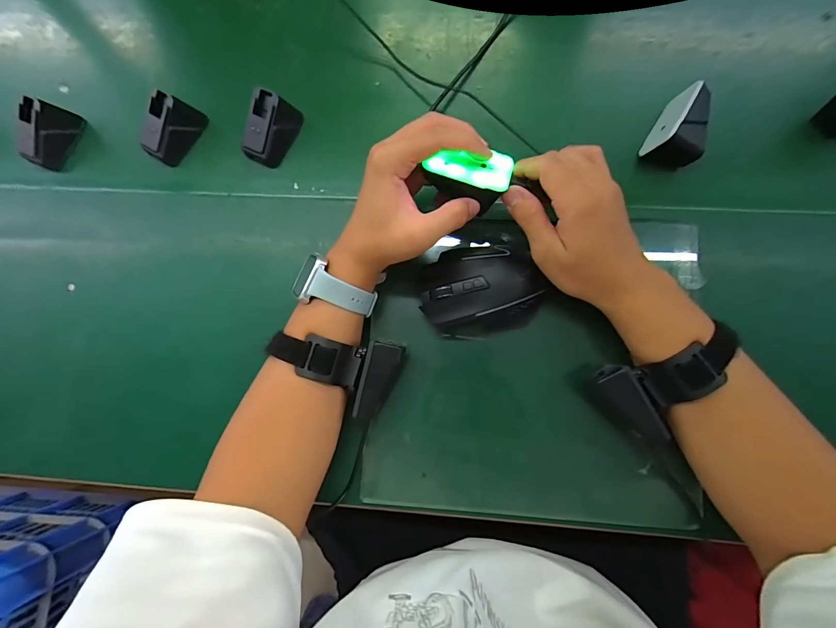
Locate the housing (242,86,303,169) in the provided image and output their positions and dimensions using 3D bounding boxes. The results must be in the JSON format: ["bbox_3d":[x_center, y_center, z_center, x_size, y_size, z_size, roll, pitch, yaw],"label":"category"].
[{"bbox_3d":[-0.152,-0.188,0.389,0.038,0.044,0.063,19,84,6],"label":"housing"}]

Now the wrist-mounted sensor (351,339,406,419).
[{"bbox_3d":[-0.036,0.057,0.329,0.028,0.018,0.070,21,95,6],"label":"wrist-mounted sensor"}]

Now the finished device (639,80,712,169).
[{"bbox_3d":[0.248,-0.173,0.356,0.045,0.048,0.064,32,85,7],"label":"finished device"}]

